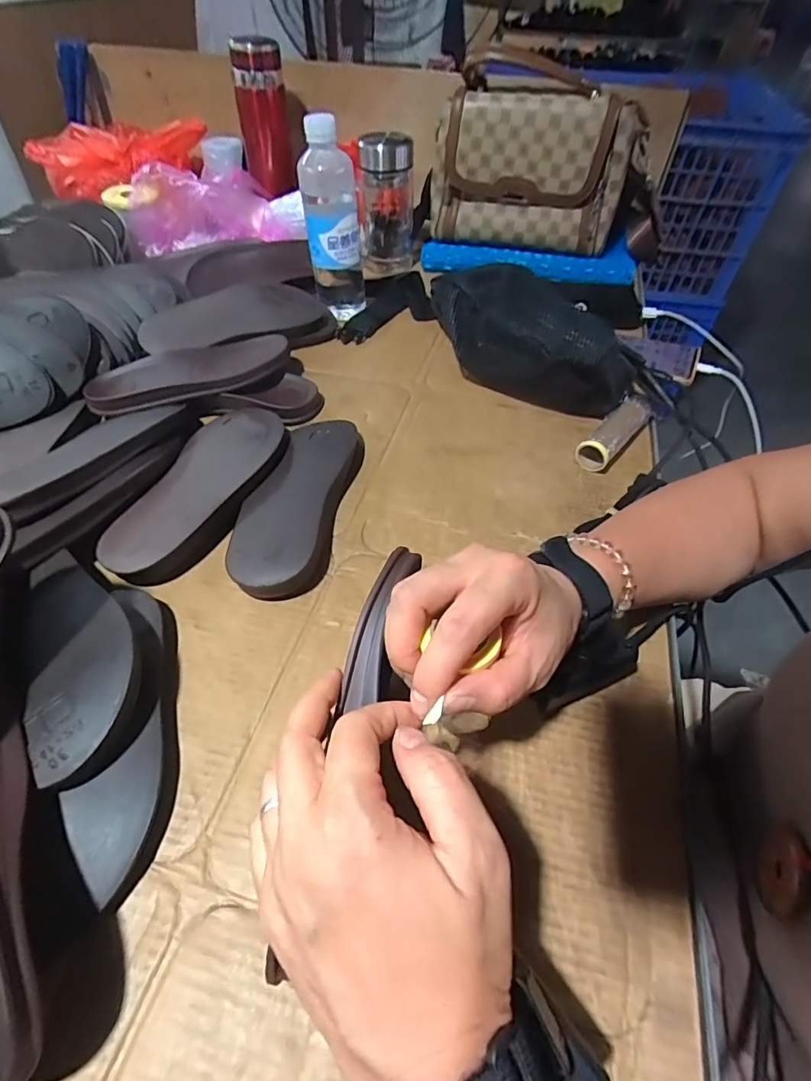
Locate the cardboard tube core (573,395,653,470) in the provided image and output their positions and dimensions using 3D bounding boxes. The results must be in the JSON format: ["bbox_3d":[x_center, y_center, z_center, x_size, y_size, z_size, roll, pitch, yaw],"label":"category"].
[{"bbox_3d":[0.208,-0.109,0.494,0.032,0.030,0.102,33,56,25],"label":"cardboard tube core"}]

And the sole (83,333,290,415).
[{"bbox_3d":[-0.223,-0.174,0.526,0.199,0.025,0.091,-15,51,-12],"label":"sole"}]

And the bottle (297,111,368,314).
[{"bbox_3d":[-0.087,-0.381,0.597,0.063,0.198,0.078,-4,49,-4],"label":"bottle"}]

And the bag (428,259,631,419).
[{"bbox_3d":[0.131,-0.213,0.542,0.139,0.091,0.215,-23,53,-19],"label":"bag"}]

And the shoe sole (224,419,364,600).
[{"bbox_3d":[-0.087,-0.037,0.431,0.075,0.028,0.207,8,49,7],"label":"shoe sole"}]

